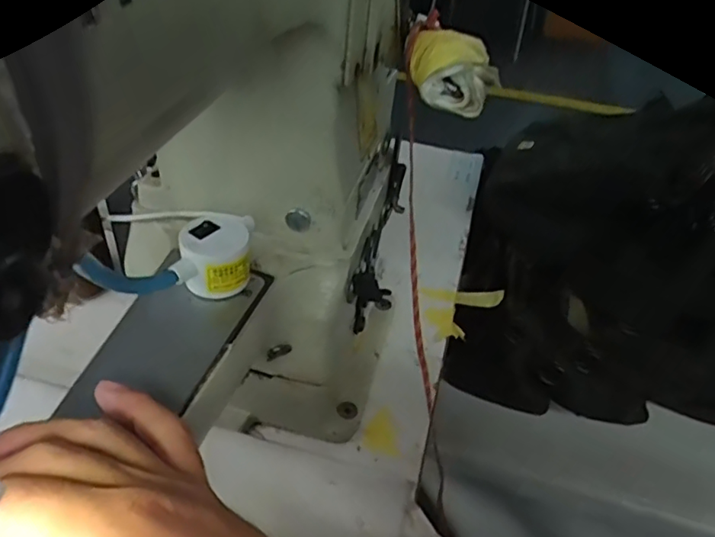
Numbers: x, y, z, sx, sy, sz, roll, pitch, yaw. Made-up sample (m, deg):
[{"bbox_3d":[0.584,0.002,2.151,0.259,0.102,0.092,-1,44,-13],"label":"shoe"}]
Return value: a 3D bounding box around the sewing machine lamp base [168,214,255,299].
[{"bbox_3d":[-0.077,-0.006,0.316,0.039,0.035,0.042,0,42,-6],"label":"sewing machine lamp base"}]

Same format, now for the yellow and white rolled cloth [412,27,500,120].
[{"bbox_3d":[0.047,-0.099,0.283,0.040,0.025,0.047,7,42,2],"label":"yellow and white rolled cloth"}]

